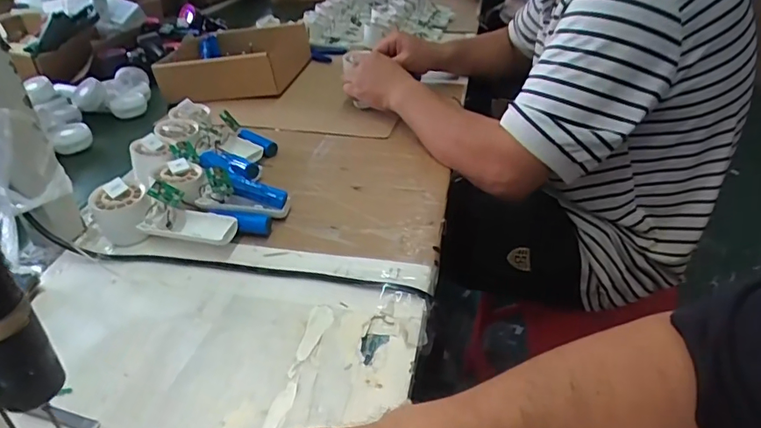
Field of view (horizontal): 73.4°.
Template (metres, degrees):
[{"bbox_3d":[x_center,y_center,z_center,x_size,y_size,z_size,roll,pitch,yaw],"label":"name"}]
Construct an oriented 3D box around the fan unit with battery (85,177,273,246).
[{"bbox_3d":[-0.221,0.000,0.555,0.191,0.054,0.059,5,34,10],"label":"fan unit with battery"}]

